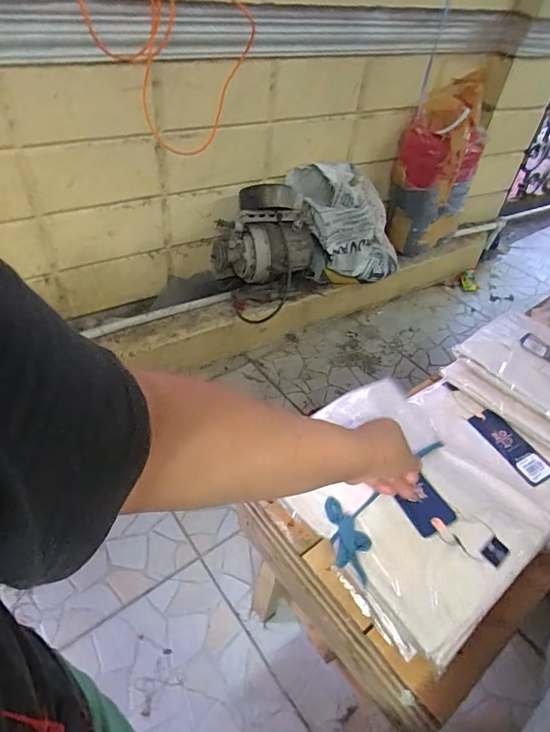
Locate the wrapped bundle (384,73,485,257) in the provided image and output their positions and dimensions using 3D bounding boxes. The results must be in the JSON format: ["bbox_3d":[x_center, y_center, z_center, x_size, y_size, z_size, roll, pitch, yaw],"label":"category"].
[{"bbox_3d":[0.568,-0.655,1.582,0.354,0.559,0.180,-35,59,-17],"label":"wrapped bundle"}]

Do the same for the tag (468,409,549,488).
[{"bbox_3d":[0.323,0.108,0.617,0.042,0.008,0.120,-28,50,-7],"label":"tag"}]

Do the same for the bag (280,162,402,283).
[{"bbox_3d":[0.240,-0.446,1.424,0.413,0.299,0.226,-19,50,-24],"label":"bag"}]

